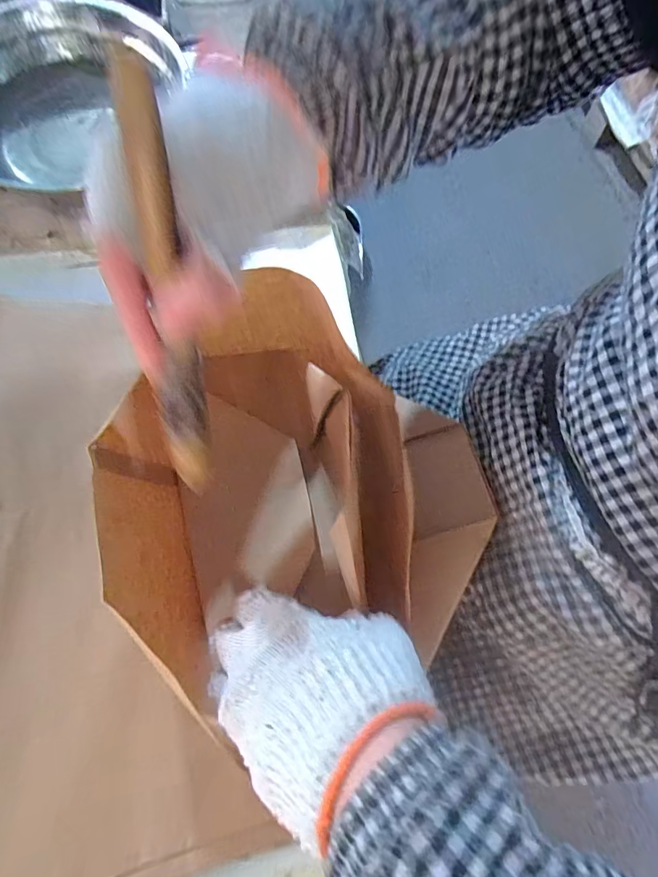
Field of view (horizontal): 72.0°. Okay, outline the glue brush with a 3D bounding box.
[{"bbox_3d":[-0.069,-0.052,0.199,0.016,0.181,0.016,3,37,-1],"label":"glue brush"}]

